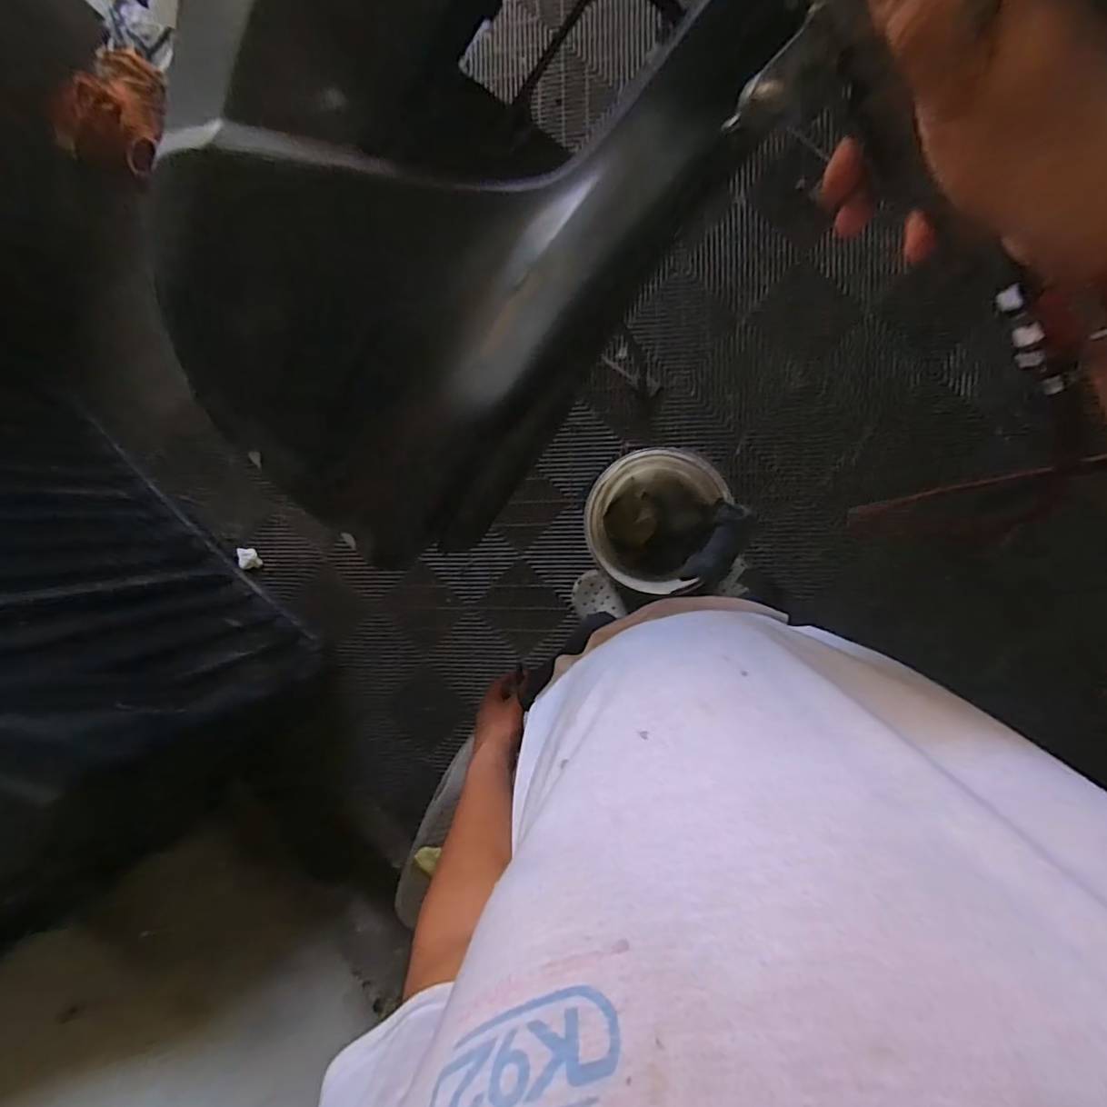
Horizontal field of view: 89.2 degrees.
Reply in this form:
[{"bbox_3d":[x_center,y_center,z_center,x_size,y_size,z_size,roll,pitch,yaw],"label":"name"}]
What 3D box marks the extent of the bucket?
[{"bbox_3d":[0.226,-0.082,1.305,0.264,0.326,0.288,0,93,9],"label":"bucket"}]

